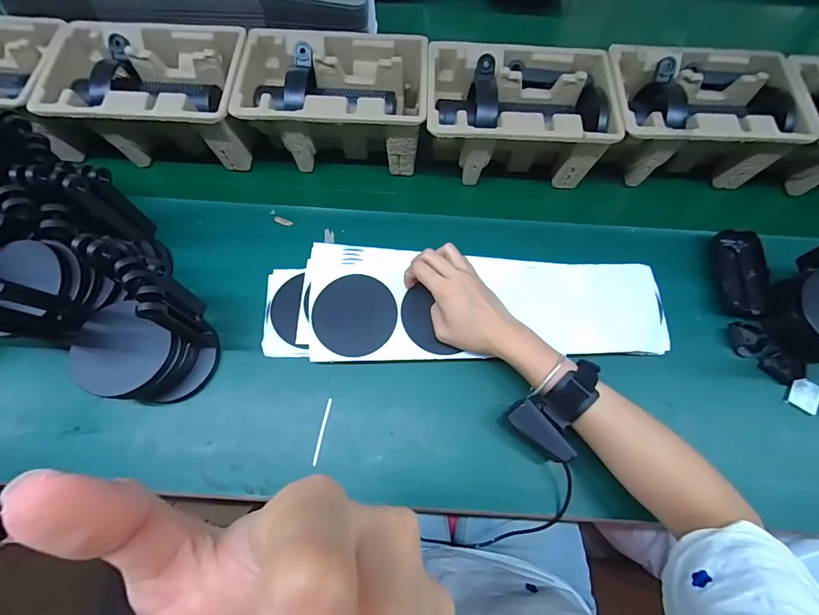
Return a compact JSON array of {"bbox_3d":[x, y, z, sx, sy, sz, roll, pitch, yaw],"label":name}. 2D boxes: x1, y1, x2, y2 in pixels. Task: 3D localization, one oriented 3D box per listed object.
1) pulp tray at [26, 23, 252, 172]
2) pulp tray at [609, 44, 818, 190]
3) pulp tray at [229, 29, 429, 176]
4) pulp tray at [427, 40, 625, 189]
[{"bbox_3d":[-0.318,-0.266,0.519,0.229,0.097,0.152,2,69,1],"label":"pulp tray"},{"bbox_3d":[0.359,-0.244,0.523,0.221,0.100,0.143,1,67,-3],"label":"pulp tray"},{"bbox_3d":[-0.090,-0.264,0.525,0.224,0.099,0.144,2,69,0],"label":"pulp tray"},{"bbox_3d":[0.134,-0.246,0.523,0.223,0.099,0.146,2,69,0],"label":"pulp tray"}]

